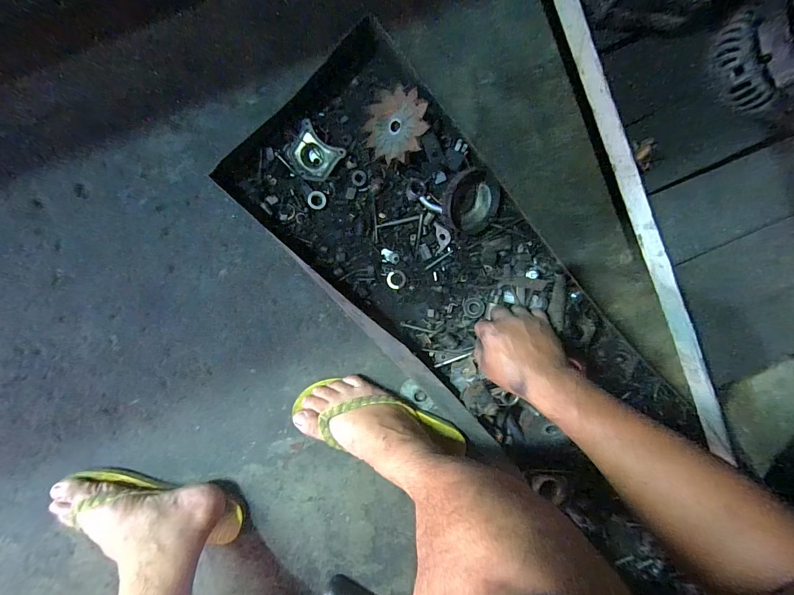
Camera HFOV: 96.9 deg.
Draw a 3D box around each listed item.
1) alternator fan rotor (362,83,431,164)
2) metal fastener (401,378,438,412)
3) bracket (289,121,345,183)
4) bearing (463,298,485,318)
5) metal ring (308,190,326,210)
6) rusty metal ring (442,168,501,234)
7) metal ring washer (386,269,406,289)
[{"bbox_3d":[-0.002,-0.247,0.506,0.101,0.015,0.095,9,107,34],"label":"alternator fan rotor"},{"bbox_3d":[0.038,0.167,0.587,0.070,0.010,0.030,41,91,-4],"label":"metal fastener"},{"bbox_3d":[-0.122,-0.210,0.525,0.066,0.016,0.071,33,117,-10],"label":"bracket"},{"bbox_3d":[0.121,0.017,0.553,0.032,0.005,0.032,4,81,13],"label":"bearing"},{"bbox_3d":[-0.123,-0.149,0.540,0.028,0.006,0.027,0,95,-2],"label":"metal ring"},{"bbox_3d":[0.113,-0.148,0.539,0.081,0.022,0.091,0,95,-2],"label":"rusty metal ring"},{"bbox_3d":[-0.001,-0.028,0.562,0.031,0.004,0.030,0,93,-2],"label":"metal ring washer"}]

